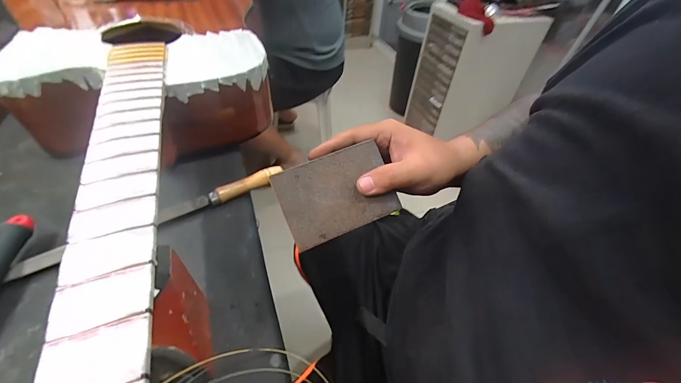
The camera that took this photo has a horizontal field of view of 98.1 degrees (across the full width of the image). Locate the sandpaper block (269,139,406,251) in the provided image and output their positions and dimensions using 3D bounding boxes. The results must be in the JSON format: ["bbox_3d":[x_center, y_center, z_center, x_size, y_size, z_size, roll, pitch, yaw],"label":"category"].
[{"bbox_3d":[-0.003,0.001,0.255,0.096,0.004,0.067,-21,86,-13],"label":"sandpaper block"}]

